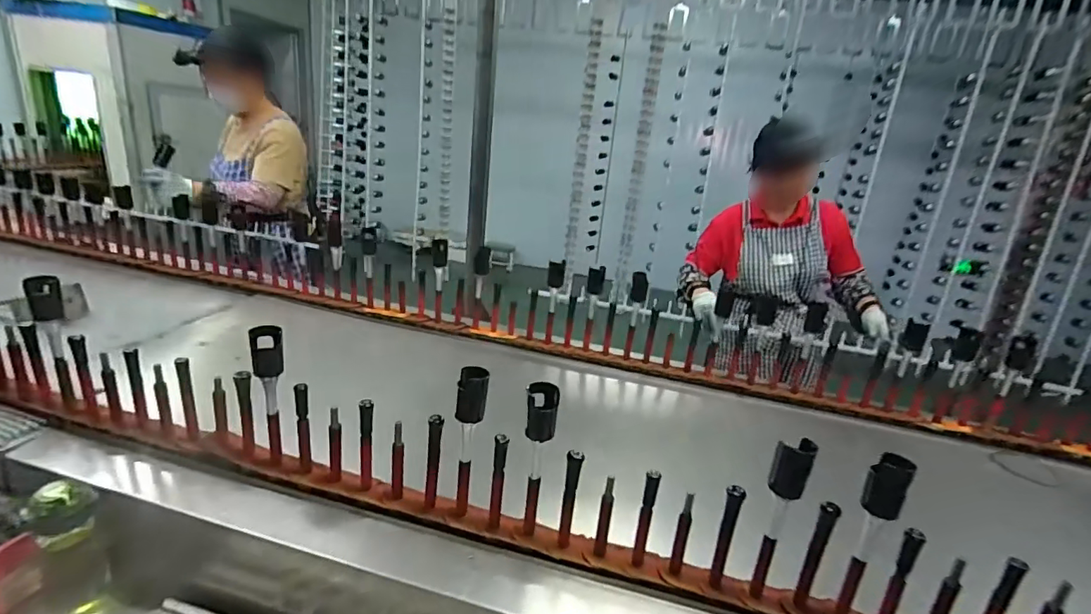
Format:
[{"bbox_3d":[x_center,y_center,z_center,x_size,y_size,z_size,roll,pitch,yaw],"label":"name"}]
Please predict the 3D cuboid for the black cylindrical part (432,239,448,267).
[{"bbox_3d":[-0.284,-0.146,1.382,0.041,0.077,0.032,1,20,-12],"label":"black cylindrical part"}]

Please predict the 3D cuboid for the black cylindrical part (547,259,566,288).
[{"bbox_3d":[0.028,-0.083,1.298,0.042,0.065,0.049,6,19,2],"label":"black cylindrical part"}]

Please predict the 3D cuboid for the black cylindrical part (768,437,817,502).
[{"bbox_3d":[0.300,0.195,0.625,0.041,0.072,0.029,14,21,26],"label":"black cylindrical part"}]

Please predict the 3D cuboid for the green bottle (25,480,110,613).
[{"bbox_3d":[-0.699,0.373,0.760,0.066,0.226,0.077,17,22,30],"label":"green bottle"}]

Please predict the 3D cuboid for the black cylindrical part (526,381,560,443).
[{"bbox_3d":[-0.005,0.136,0.666,0.040,0.072,0.027,6,19,2],"label":"black cylindrical part"}]

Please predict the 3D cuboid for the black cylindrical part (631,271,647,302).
[{"bbox_3d":[0.236,-0.050,1.289,0.038,0.074,0.043,7,19,7],"label":"black cylindrical part"}]

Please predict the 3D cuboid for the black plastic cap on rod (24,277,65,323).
[{"bbox_3d":[-0.817,-0.013,0.839,0.042,0.077,0.014,-12,26,-41],"label":"black plastic cap on rod"}]

